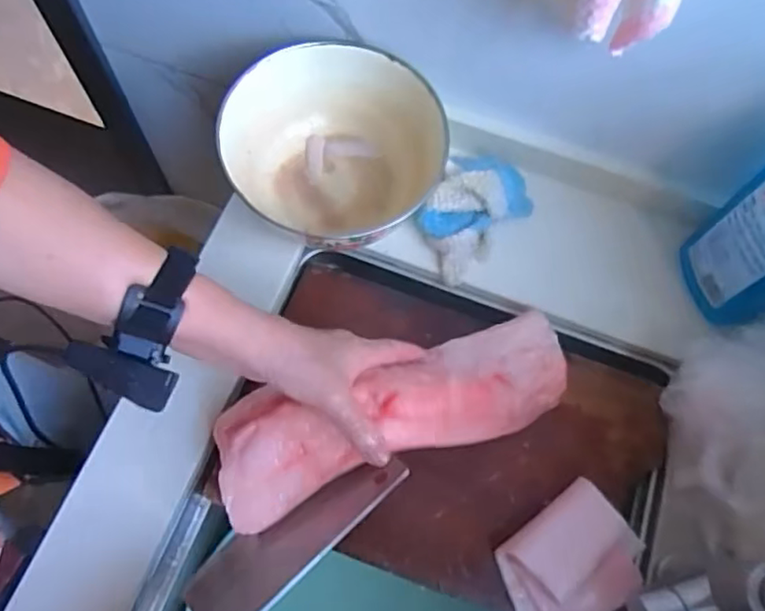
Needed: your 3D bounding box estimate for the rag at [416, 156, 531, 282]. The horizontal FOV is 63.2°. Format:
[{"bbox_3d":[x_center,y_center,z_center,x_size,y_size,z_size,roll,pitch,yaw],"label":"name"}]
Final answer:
[{"bbox_3d":[0.083,-0.092,0.609,0.083,0.064,0.124,42,73,13],"label":"rag"}]

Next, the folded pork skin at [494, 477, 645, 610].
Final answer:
[{"bbox_3d":[0.154,0.213,0.506,0.120,0.028,0.093,-36,74,-15],"label":"folded pork skin"}]

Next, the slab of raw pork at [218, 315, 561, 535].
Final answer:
[{"bbox_3d":[0.019,0.080,0.504,0.301,0.069,0.098,-17,70,-18],"label":"slab of raw pork"}]

